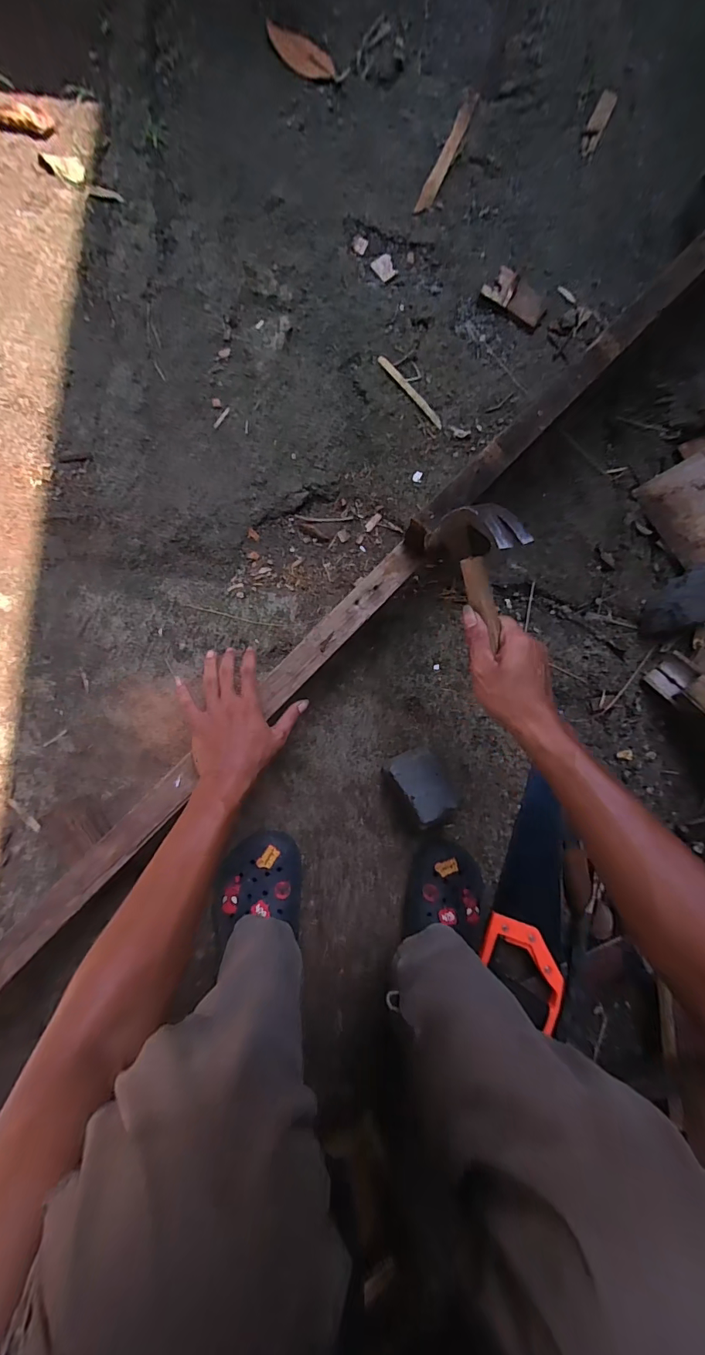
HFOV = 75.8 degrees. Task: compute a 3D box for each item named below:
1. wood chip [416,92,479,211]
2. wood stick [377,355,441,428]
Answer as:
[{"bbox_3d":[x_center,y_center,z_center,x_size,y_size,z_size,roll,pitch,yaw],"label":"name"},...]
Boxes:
[{"bbox_3d":[0.164,-0.897,0.771,0.024,0.007,0.250,23,83,-4],"label":"wood chip"},{"bbox_3d":[0.092,-0.457,0.723,0.013,0.004,0.147,-41,90,-8],"label":"wood stick"}]

